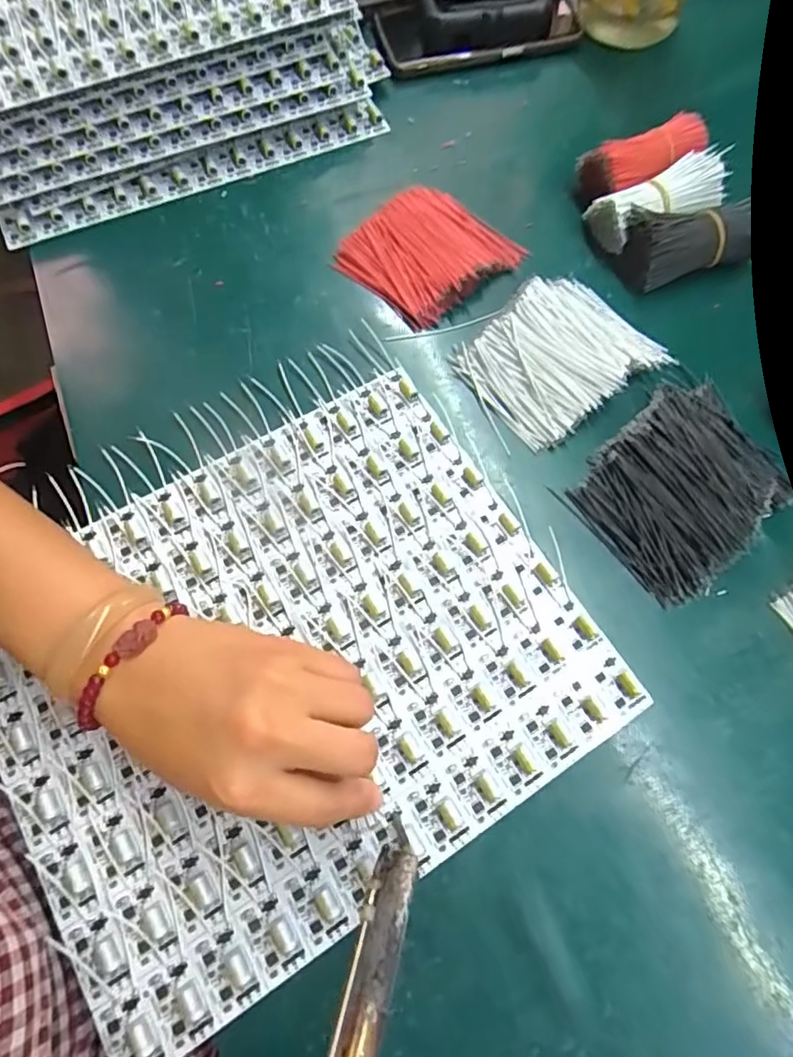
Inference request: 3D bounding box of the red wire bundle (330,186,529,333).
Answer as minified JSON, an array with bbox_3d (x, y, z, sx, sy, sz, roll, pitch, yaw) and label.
[{"bbox_3d":[0.022,-0.192,0.391,0.105,0.018,0.087,-39,74,-13],"label":"red wire bundle"}]

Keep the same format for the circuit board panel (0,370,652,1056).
[{"bbox_3d":[-0.055,0.067,0.298,0.288,0.011,0.241,-30,73,-10],"label":"circuit board panel"}]

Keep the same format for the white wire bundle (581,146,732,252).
[{"bbox_3d":[0.183,-0.225,0.394,0.092,0.032,0.040,-23,71,-8],"label":"white wire bundle"}]

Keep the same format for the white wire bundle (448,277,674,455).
[{"bbox_3d":[0.103,-0.111,0.357,0.111,0.018,0.089,-39,74,-13],"label":"white wire bundle"}]

